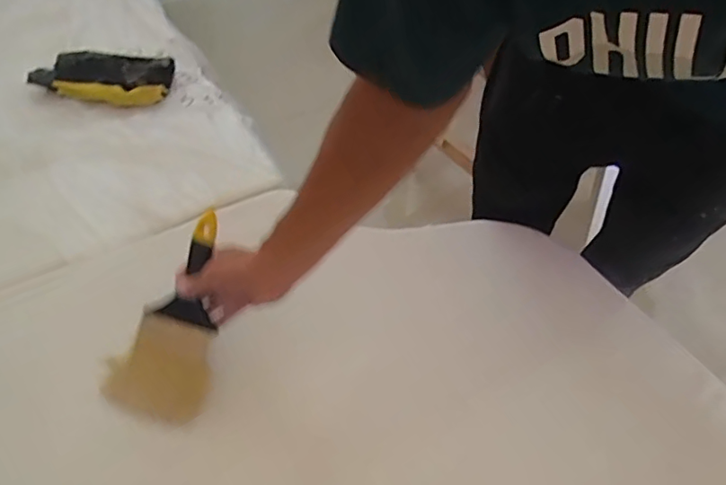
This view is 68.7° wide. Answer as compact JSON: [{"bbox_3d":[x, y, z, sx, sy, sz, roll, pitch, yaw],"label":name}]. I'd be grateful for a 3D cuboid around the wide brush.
[{"bbox_3d":[-0.228,0.089,0.656,0.121,0.043,0.248,15,82,7],"label":"wide brush"}]

